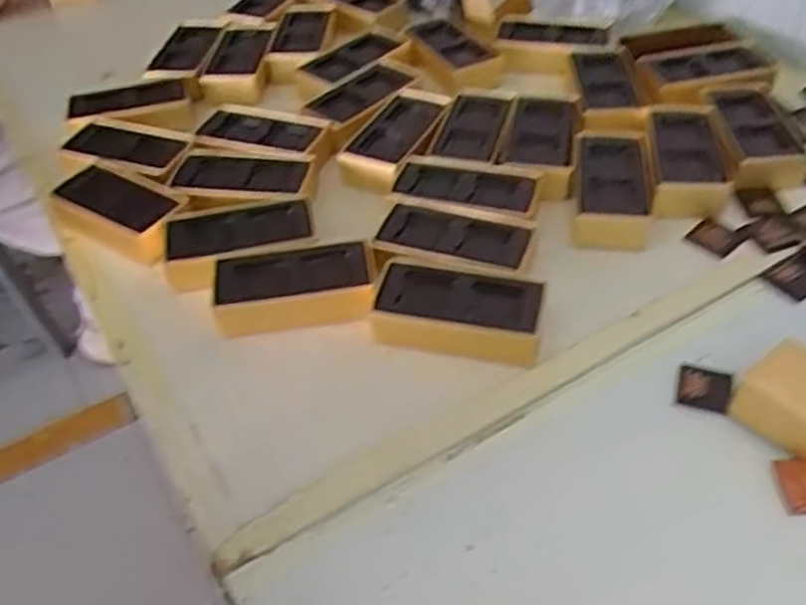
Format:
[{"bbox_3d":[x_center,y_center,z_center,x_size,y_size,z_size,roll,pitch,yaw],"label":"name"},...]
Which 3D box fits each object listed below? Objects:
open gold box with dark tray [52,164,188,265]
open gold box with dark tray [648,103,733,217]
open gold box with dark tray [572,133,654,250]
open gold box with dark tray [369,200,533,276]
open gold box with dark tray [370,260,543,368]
[{"bbox_3d":[-0.234,-0.077,0.654,0.115,0.027,0.061,21,50,24],"label":"open gold box with dark tray"},{"bbox_3d":[0.231,-0.116,0.649,0.058,0.028,0.125,3,45,8],"label":"open gold box with dark tray"},{"bbox_3d":[0.167,-0.094,0.633,0.058,0.034,0.117,4,45,9],"label":"open gold box with dark tray"},{"bbox_3d":[0.039,-0.041,0.592,0.110,0.032,0.067,10,46,14],"label":"open gold box with dark tray"},{"bbox_3d":[0.038,0.007,0.544,0.112,0.032,0.062,7,46,12],"label":"open gold box with dark tray"}]

